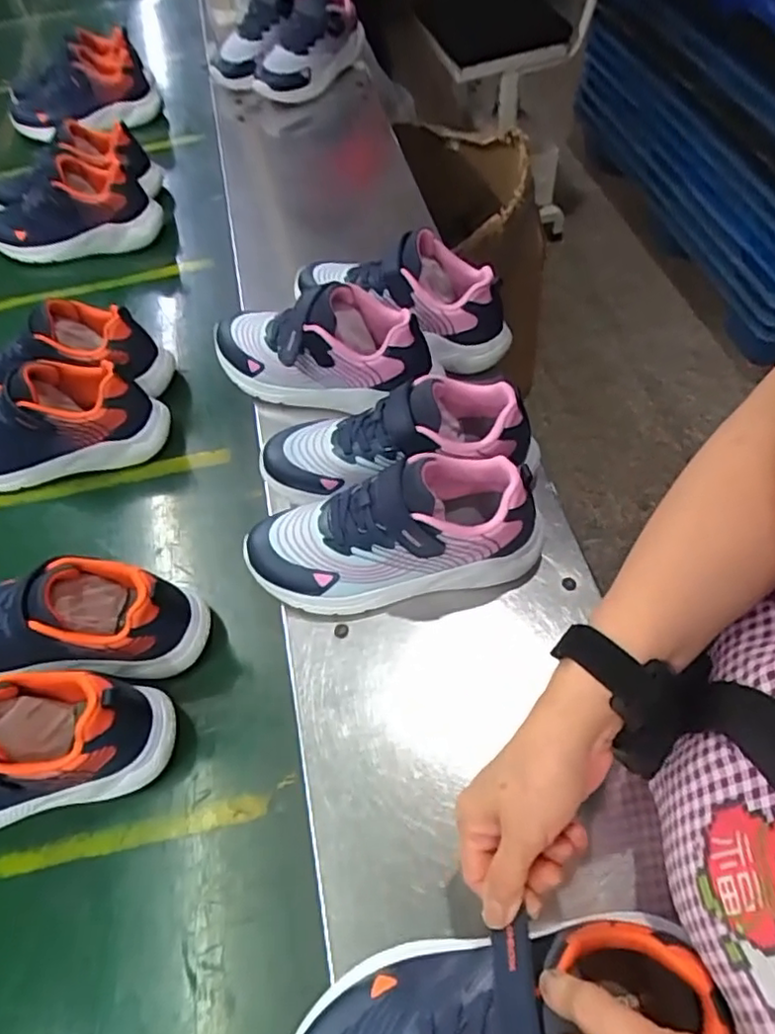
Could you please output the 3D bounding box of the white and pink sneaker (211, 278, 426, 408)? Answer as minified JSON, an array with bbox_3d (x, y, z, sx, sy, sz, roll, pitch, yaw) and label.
[{"bbox_3d":[-0.070,-0.178,0.638,0.241,0.101,0.089,6,58,22],"label":"white and pink sneaker"}]

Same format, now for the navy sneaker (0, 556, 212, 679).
[{"bbox_3d":[-0.280,0.089,0.527,0.248,0.100,0.083,-3,59,-1],"label":"navy sneaker"}]

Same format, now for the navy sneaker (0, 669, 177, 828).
[{"bbox_3d":[-0.290,0.174,0.473,0.241,0.099,0.090,-13,60,-7],"label":"navy sneaker"}]

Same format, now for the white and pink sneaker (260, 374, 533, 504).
[{"bbox_3d":[0.003,-0.065,0.557,0.239,0.087,0.085,-13,59,8],"label":"white and pink sneaker"}]

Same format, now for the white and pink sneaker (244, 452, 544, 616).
[{"bbox_3d":[0.004,0.012,0.515,0.233,0.111,0.088,-10,59,-5],"label":"white and pink sneaker"}]

